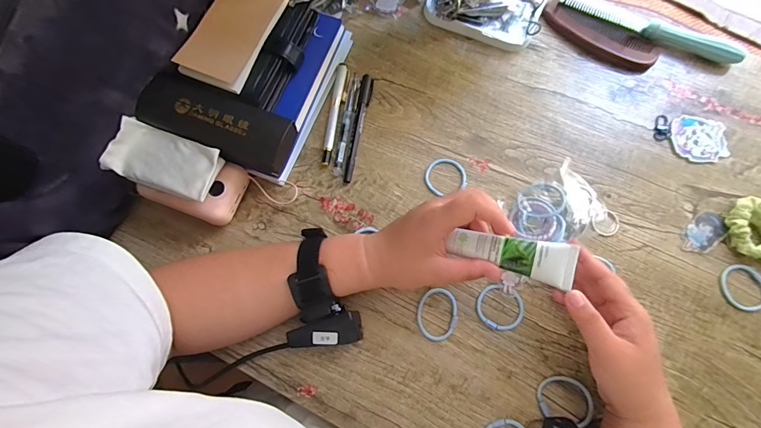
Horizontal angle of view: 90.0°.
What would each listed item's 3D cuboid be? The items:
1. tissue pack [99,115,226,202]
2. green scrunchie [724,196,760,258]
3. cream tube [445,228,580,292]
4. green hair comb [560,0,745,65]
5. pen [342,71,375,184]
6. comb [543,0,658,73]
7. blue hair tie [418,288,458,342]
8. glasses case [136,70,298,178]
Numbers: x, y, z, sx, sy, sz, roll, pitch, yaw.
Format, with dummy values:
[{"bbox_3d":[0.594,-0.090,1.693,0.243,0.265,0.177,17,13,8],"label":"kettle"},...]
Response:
[{"bbox_3d":[-0.223,-0.055,0.390,0.103,0.024,0.060,22,77,7],"label":"tissue pack"},{"bbox_3d":[0.398,0.018,0.406,0.048,0.021,0.070,-16,76,-2],"label":"green scrunchie"},{"bbox_3d":[0.114,0.035,0.333,0.102,0.012,0.034,14,76,18],"label":"cream tube"},{"bbox_3d":[0.330,-0.230,0.471,0.217,0.019,0.026,25,78,8],"label":"green hair comb"},{"bbox_3d":[-0.025,-0.104,0.456,0.014,0.008,0.139,9,76,4],"label":"pen"},{"bbox_3d":[0.273,-0.223,0.480,0.143,0.005,0.047,32,79,9],"label":"comb"},{"bbox_3d":[0.060,0.106,0.401,0.042,0.004,0.051,1,76,2],"label":"blue hair tie"},{"bbox_3d":[-0.168,-0.097,0.406,0.161,0.041,0.062,23,78,8],"label":"glasses case"}]

